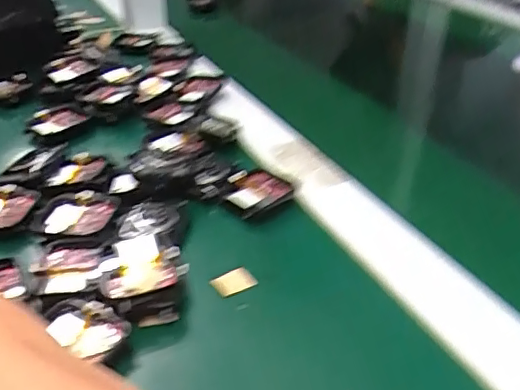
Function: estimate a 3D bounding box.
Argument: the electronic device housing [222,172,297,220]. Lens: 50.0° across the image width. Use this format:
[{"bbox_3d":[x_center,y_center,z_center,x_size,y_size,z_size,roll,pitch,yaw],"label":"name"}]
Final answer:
[{"bbox_3d":[0.000,-0.001,0.352,0.038,0.008,0.031,-21,39,-31],"label":"electronic device housing"}]

